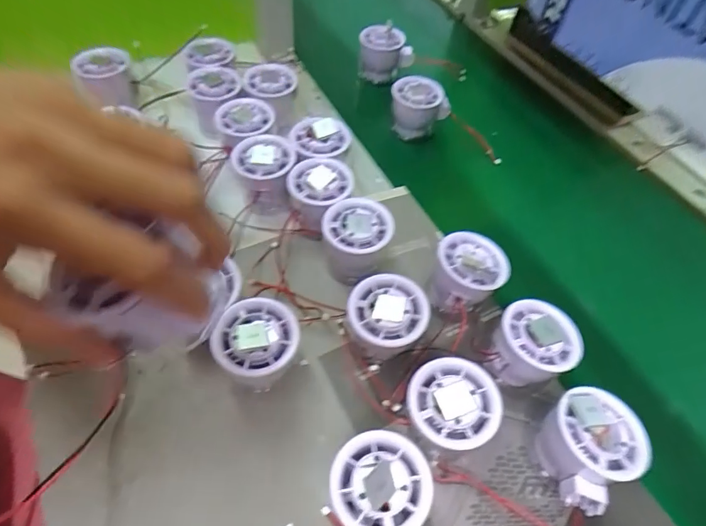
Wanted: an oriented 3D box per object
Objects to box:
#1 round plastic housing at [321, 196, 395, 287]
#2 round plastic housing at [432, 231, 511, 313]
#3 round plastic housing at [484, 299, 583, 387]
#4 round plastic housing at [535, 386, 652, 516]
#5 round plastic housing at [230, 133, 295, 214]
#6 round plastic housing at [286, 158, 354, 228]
[{"bbox_3d":[0.002,-0.017,0.385,0.055,0.058,0.055,3,54,-4],"label":"round plastic housing"},{"bbox_3d":[0.095,0.013,0.372,0.056,0.057,0.055,3,54,-4],"label":"round plastic housing"},{"bbox_3d":[0.136,0.066,0.338,0.058,0.055,0.054,3,54,-4],"label":"round plastic housing"},{"bbox_3d":[0.156,0.123,0.295,0.068,0.058,0.060,-22,59,-20],"label":"round plastic housing"},{"bbox_3d":[-0.085,-0.083,0.422,0.054,0.053,0.060,7,54,-1],"label":"round plastic housing"},{"bbox_3d":[-0.032,-0.058,0.410,0.056,0.060,0.061,3,54,-4],"label":"round plastic housing"}]

